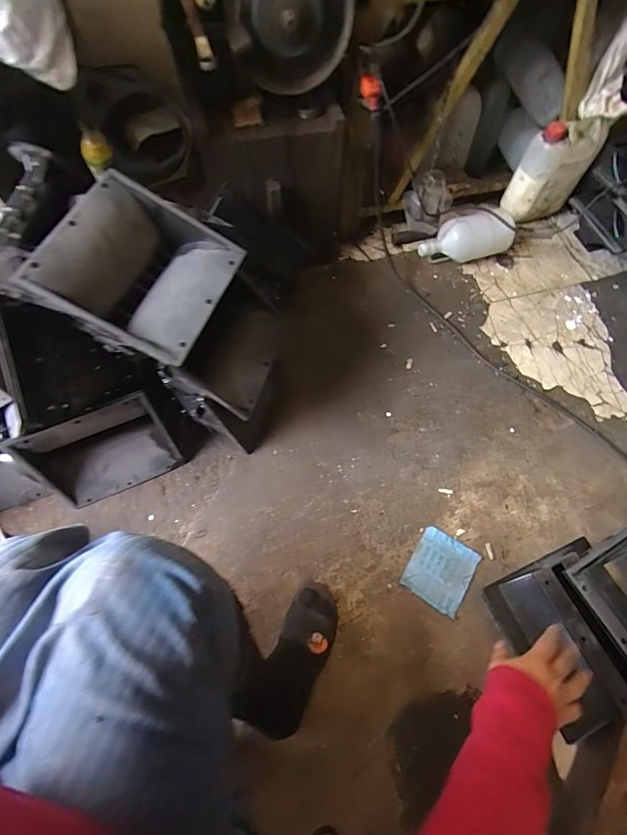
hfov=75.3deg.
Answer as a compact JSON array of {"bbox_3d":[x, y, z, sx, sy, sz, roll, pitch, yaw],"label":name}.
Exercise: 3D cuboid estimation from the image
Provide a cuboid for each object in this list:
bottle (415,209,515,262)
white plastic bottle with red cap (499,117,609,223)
[{"bbox_3d":[0.429,-0.507,1.147,0.261,0.127,0.088,-15,65,-9],"label":"bottle"},{"bbox_3d":[0.693,-0.715,1.187,0.191,0.254,0.109,-24,67,-13],"label":"white plastic bottle with red cap"}]

